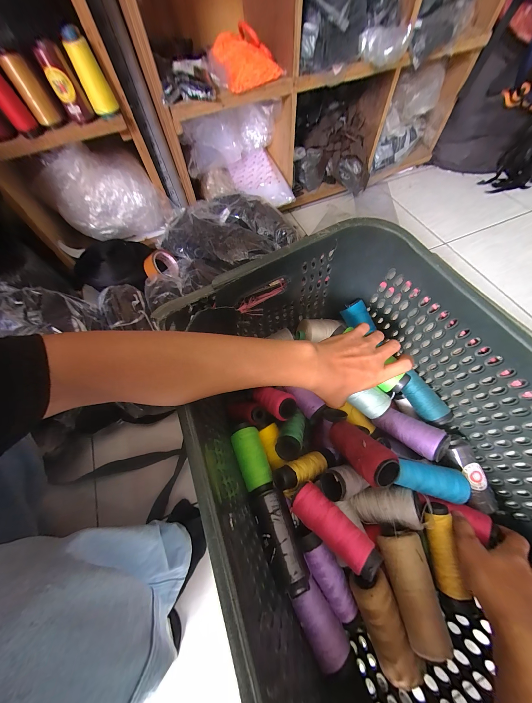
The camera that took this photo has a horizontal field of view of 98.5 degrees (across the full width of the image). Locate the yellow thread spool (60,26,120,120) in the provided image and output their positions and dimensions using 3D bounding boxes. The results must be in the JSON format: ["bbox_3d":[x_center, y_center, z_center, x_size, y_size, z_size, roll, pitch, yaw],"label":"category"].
[{"bbox_3d":[-0.351,-0.555,0.461,0.052,0.110,0.048,-23,65,-9],"label":"yellow thread spool"}]

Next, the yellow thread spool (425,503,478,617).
[{"bbox_3d":[0.236,0.273,0.308,0.033,0.037,0.114,-2,72,2],"label":"yellow thread spool"}]

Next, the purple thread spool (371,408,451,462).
[{"bbox_3d":[0.237,0.135,0.383,0.102,0.041,0.043,23,64,45],"label":"purple thread spool"}]

